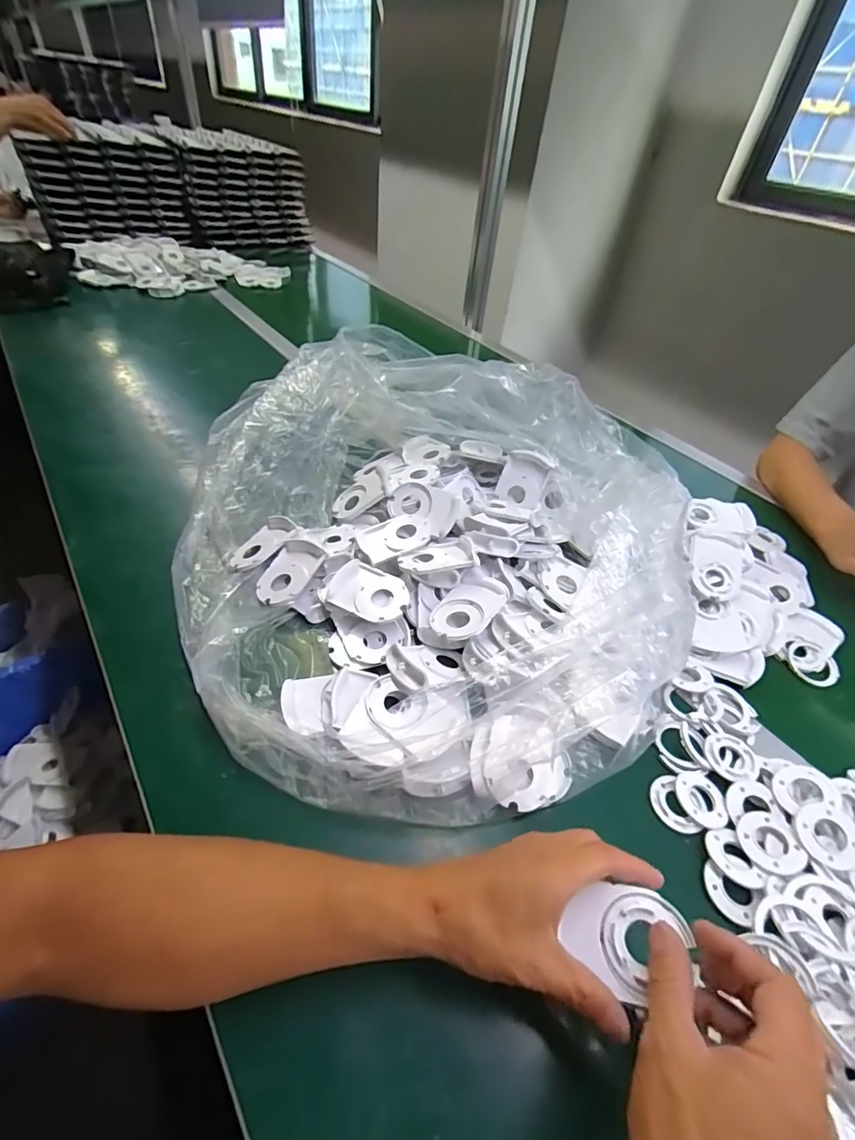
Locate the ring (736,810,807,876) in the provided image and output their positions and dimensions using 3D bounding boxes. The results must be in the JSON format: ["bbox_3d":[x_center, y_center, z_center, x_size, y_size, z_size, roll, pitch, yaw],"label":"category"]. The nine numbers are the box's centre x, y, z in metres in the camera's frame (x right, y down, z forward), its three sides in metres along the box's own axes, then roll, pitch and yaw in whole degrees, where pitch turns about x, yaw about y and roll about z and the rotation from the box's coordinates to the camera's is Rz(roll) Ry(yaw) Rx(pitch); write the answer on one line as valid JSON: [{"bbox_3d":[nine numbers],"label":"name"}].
[{"bbox_3d":[0.262,0.208,0.368,0.041,0.004,0.045,-7,36,5],"label":"ring"}]

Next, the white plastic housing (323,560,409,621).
[{"bbox_3d":[-0.062,0.027,0.499,0.086,0.030,0.058,21,45,13],"label":"white plastic housing"}]

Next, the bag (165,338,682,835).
[{"bbox_3d":[0.000,-0.071,0.544,0.545,0.123,0.622,-20,50,-26],"label":"bag"}]

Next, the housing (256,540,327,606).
[{"bbox_3d":[-0.148,0.003,0.509,0.058,0.016,0.079,16,57,23],"label":"housing"}]

